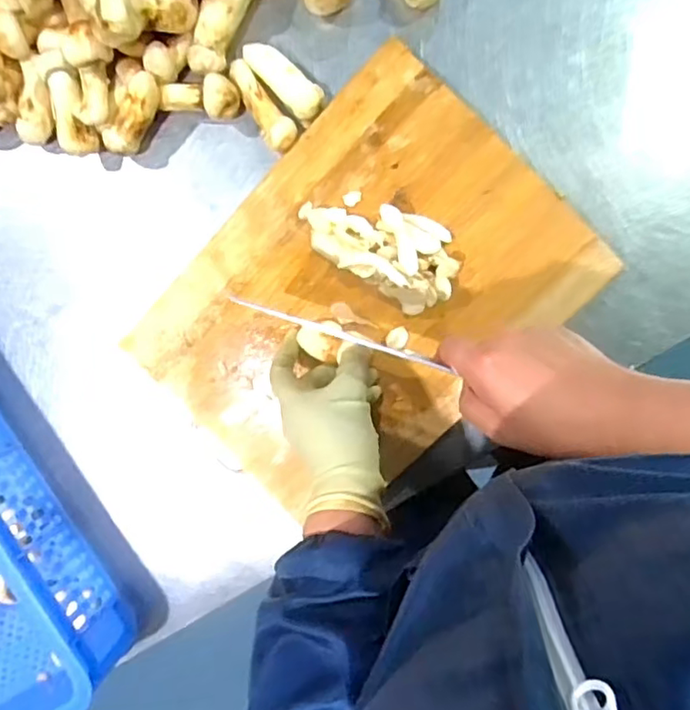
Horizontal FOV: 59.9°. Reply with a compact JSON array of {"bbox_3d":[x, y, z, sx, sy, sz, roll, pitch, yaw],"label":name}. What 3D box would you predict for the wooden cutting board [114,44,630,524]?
[{"bbox_3d":[0.012,-0.044,0.537,0.275,0.032,0.377,44,100,0],"label":"wooden cutting board"}]

